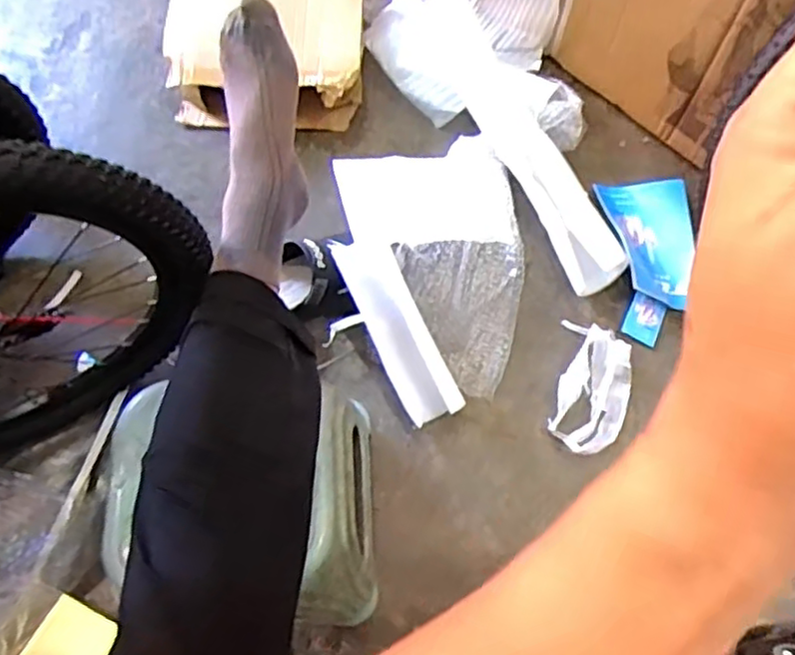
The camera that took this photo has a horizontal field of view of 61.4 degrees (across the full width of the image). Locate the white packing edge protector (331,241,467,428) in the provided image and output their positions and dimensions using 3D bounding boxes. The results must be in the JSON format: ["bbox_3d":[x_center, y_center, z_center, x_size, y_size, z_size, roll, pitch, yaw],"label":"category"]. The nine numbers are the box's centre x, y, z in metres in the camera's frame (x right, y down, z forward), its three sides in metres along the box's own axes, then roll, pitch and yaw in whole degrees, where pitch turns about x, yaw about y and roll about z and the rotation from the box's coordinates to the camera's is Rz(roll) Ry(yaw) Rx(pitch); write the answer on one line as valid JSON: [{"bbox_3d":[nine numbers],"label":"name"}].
[{"bbox_3d":[0.000,0.000,0.894,0.080,0.043,0.263,-25,85,-10],"label":"white packing edge protector"}]

